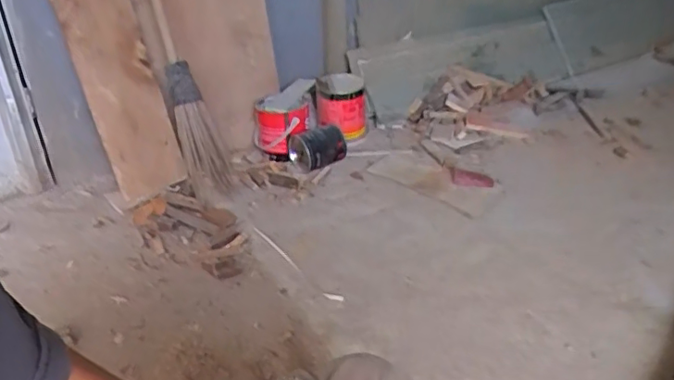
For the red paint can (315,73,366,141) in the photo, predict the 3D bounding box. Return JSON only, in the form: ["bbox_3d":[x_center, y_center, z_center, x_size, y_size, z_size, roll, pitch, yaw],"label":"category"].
[{"bbox_3d":[0.012,-0.249,1.773,0.149,0.181,0.146,-2,30,1],"label":"red paint can"}]

